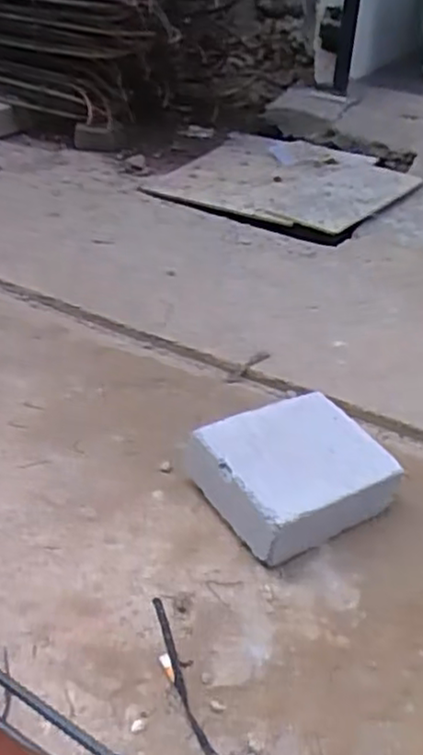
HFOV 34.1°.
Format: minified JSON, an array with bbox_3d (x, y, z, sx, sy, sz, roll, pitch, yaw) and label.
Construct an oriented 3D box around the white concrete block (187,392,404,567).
[{"bbox_3d":[0.097,0.112,0.832,0.202,0.082,0.171,-21,43,-28],"label":"white concrete block"}]

